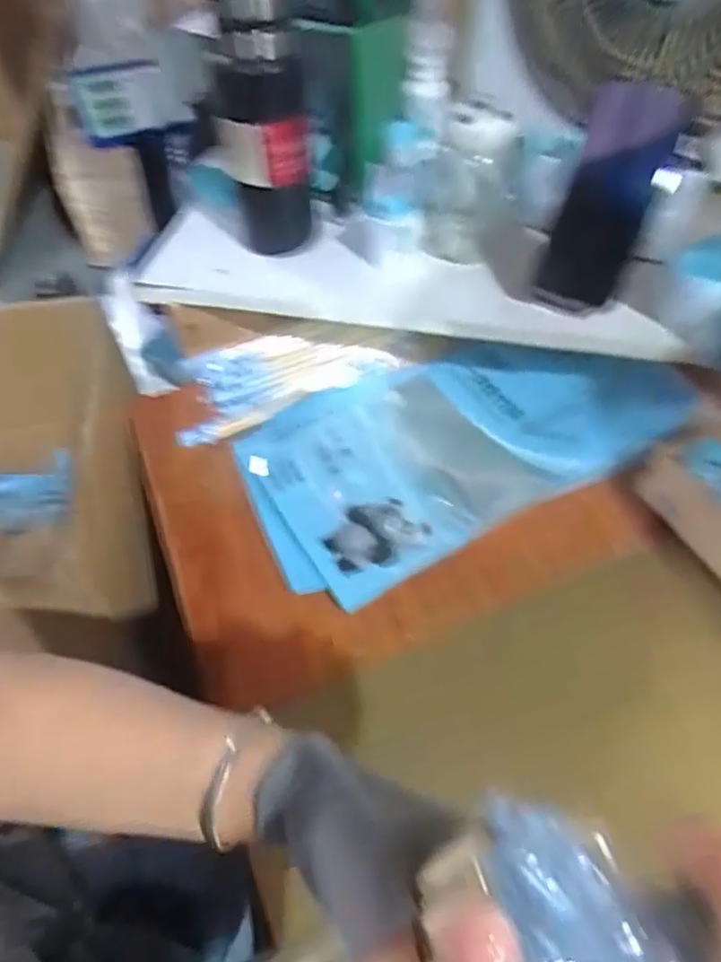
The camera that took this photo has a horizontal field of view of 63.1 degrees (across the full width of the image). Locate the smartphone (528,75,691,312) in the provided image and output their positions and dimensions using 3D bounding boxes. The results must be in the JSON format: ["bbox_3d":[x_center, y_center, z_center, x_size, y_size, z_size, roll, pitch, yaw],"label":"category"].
[{"bbox_3d":[0.208,-0.234,0.503,0.068,0.173,0.016,19,32,9],"label":"smartphone"}]

